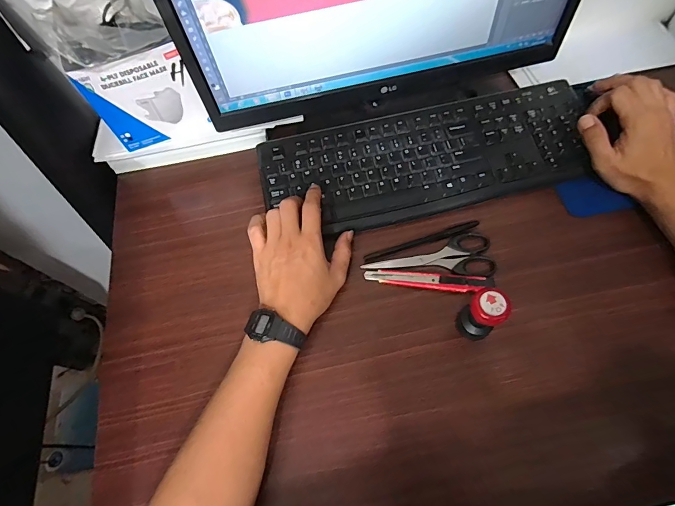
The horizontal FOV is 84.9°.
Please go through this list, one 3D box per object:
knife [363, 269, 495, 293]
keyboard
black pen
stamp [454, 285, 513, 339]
[{"bbox_3d":[0.104,0.031,0.424,0.141,0.015,0.019,5,65,6],"label":"knife"},{"bbox_3d":[0.112,-0.133,0.500,0.422,0.038,0.183,-11,72,-1],"label":"keyboard"},{"bbox_3d":[0.103,-0.014,0.451,0.144,0.006,0.010,-17,65,-5],"label":"black pen"},{"bbox_3d":[0.144,0.063,0.373,0.035,0.075,0.039,-35,67,-13],"label":"stamp"}]

